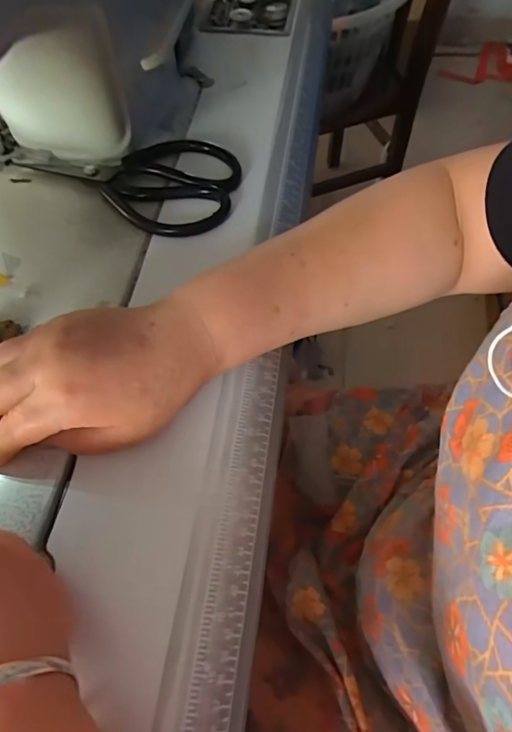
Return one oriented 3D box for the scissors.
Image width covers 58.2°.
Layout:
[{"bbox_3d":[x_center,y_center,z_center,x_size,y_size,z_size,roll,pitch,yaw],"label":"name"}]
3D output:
[{"bbox_3d":[-0.112,-0.156,0.378,0.192,0.011,0.102,11,64,9],"label":"scissors"}]

